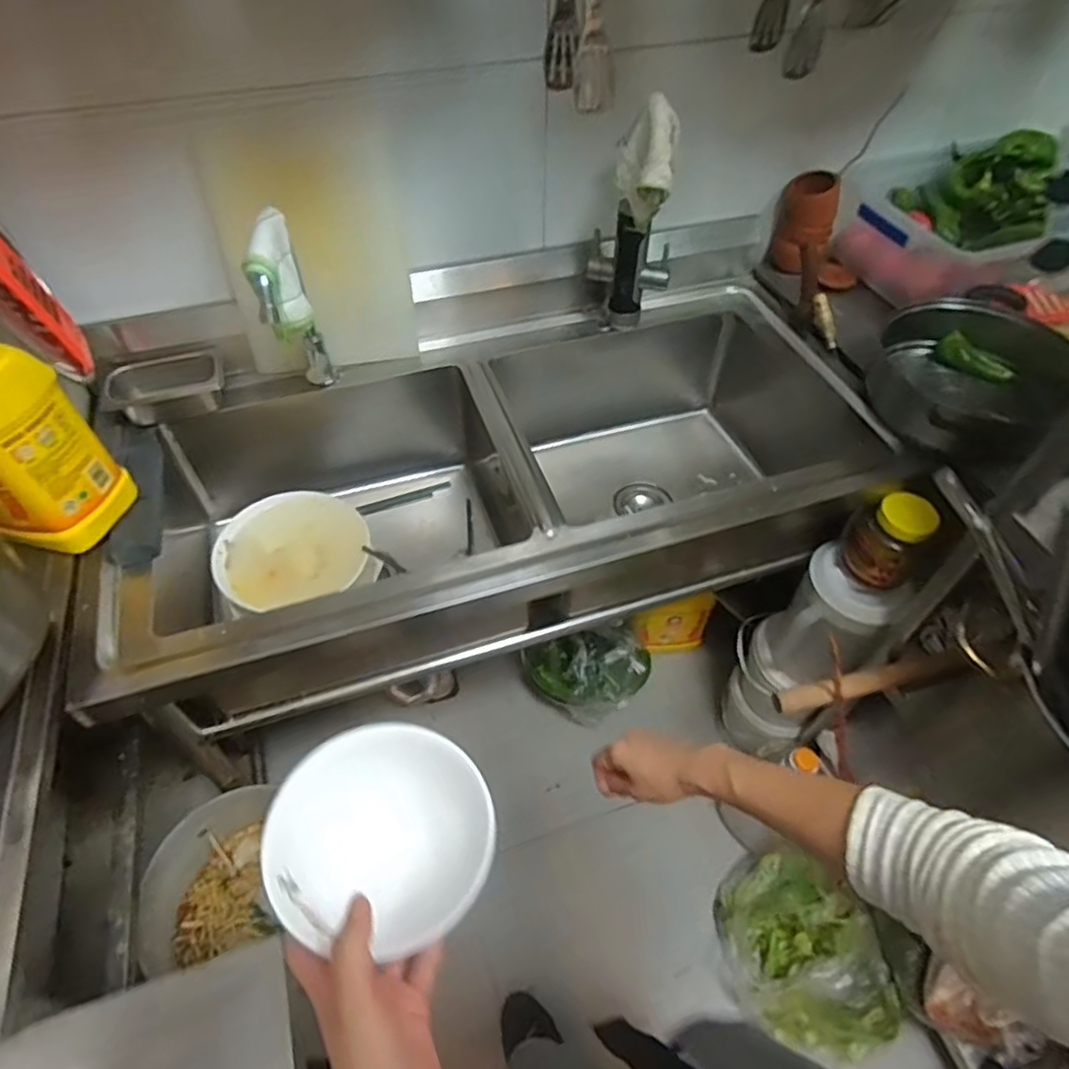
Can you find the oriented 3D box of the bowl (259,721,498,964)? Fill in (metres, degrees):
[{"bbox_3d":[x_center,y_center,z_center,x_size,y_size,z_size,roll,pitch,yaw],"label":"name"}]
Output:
[{"bbox_3d":[-0.102,0.206,0.456,0.138,0.074,0.125,-19,55,-15],"label":"bowl"}]

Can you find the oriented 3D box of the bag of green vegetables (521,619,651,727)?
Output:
[{"bbox_3d":[0.113,0.284,1.420,0.275,0.132,0.197,3,52,1],"label":"bag of green vegetables"}]

